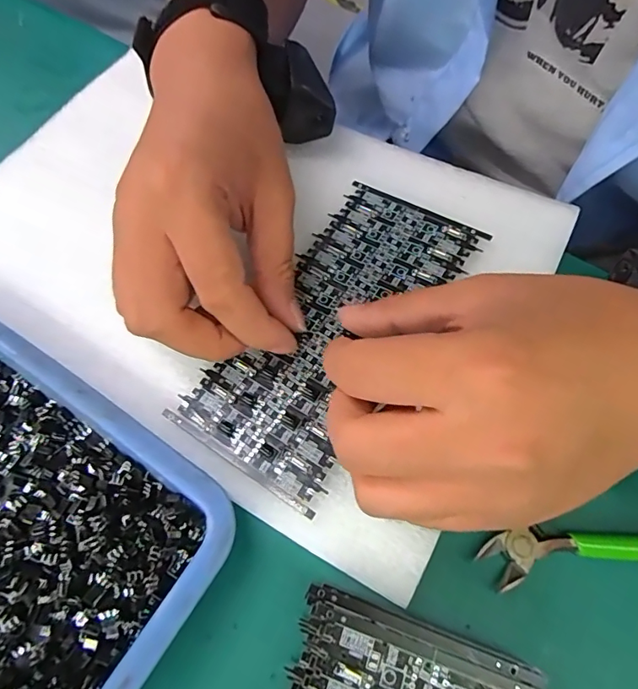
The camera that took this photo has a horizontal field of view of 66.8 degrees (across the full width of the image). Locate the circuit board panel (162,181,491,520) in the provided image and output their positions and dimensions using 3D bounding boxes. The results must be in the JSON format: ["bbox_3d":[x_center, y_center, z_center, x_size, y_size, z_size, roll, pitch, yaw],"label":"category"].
[{"bbox_3d":[0.007,-0.012,0.238,0.077,0.008,0.165,29,69,14],"label":"circuit board panel"}]

